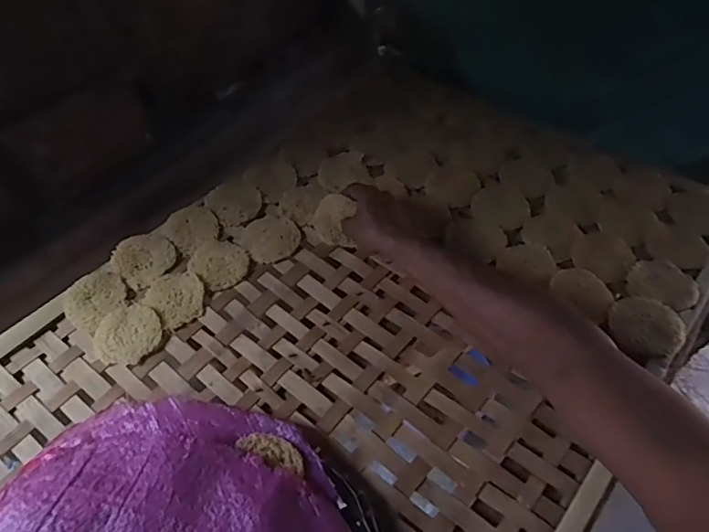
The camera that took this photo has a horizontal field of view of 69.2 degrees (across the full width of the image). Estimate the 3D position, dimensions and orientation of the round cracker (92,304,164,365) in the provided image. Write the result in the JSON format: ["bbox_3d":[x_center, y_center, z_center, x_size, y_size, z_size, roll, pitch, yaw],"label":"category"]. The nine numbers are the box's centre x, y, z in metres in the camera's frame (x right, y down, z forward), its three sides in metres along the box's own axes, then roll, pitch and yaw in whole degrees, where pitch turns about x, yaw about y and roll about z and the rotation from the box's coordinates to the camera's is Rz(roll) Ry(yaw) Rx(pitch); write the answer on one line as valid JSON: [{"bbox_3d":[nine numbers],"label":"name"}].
[{"bbox_3d":[-0.274,0.081,0.620,0.079,0.010,0.075,0,52,1],"label":"round cracker"}]

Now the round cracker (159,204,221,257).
[{"bbox_3d":[-0.228,-0.055,0.718,0.072,0.008,0.070,36,61,25],"label":"round cracker"}]

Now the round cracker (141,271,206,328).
[{"bbox_3d":[-0.226,0.037,0.651,0.080,0.005,0.068,37,61,25],"label":"round cracker"}]

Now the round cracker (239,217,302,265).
[{"bbox_3d":[-0.116,-0.041,0.710,0.076,0.004,0.079,0,52,1],"label":"round cracker"}]

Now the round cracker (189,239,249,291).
[{"bbox_3d":[-0.179,-0.005,0.684,0.068,0.004,0.081,-36,60,-24],"label":"round cracker"}]

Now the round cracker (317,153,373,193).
[{"bbox_3d":[-0.018,-0.145,0.786,0.074,0.007,0.068,-2,62,3],"label":"round cracker"}]

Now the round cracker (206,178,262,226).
[{"bbox_3d":[-0.172,-0.094,0.747,0.072,0.014,0.074,0,52,1],"label":"round cracker"}]

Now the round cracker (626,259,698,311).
[{"bbox_3d":[0.381,0.021,0.634,0.074,0.009,0.067,26,57,20],"label":"round cracker"}]

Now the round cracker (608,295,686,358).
[{"bbox_3d":[0.341,0.069,0.600,0.074,0.016,0.076,0,52,1],"label":"round cracker"}]

